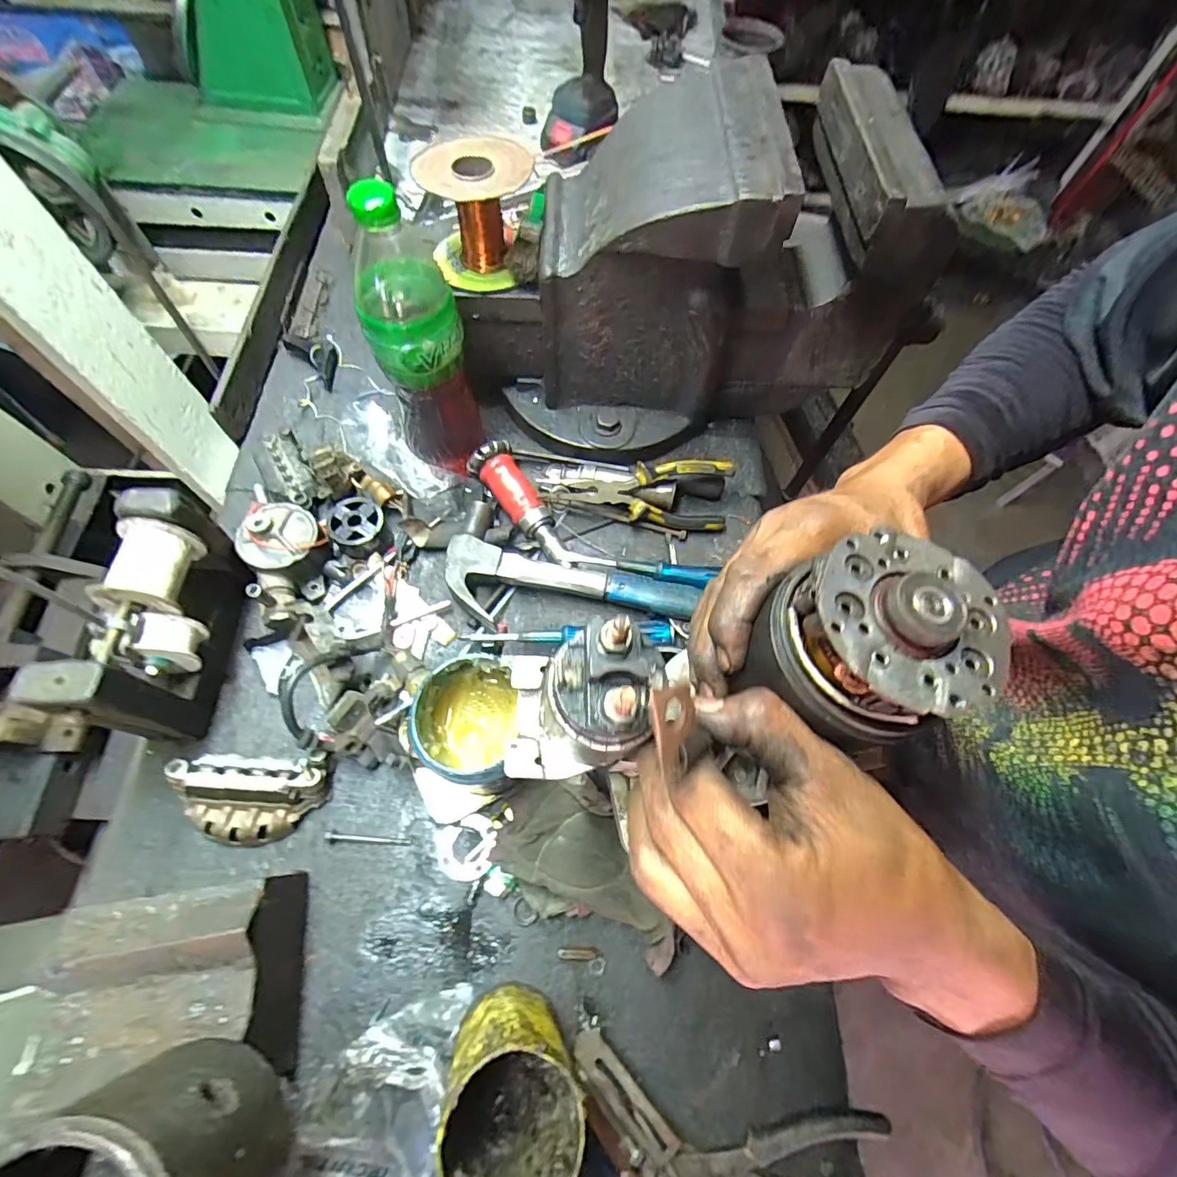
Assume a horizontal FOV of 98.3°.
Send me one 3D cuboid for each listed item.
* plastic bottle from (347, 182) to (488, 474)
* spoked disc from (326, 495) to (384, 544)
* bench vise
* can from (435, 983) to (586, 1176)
[{"bbox_3d":[-0.143,-0.203,0.444,0.074,0.251,0.075,-11,66,-9],"label":"plastic bottle"},{"bbox_3d":[-0.227,-0.062,0.503,0.051,0.031,0.052,-37,72,-18],"label":"spoked disc"},{"bbox_3d":[0.105,-0.295,0.492,0.455,0.248,0.192,-4,65,-5],"label":"bench vise"},{"bbox_3d":[-0.045,0.301,0.310,0.076,0.111,0.073,1,65,-3],"label":"can"}]

